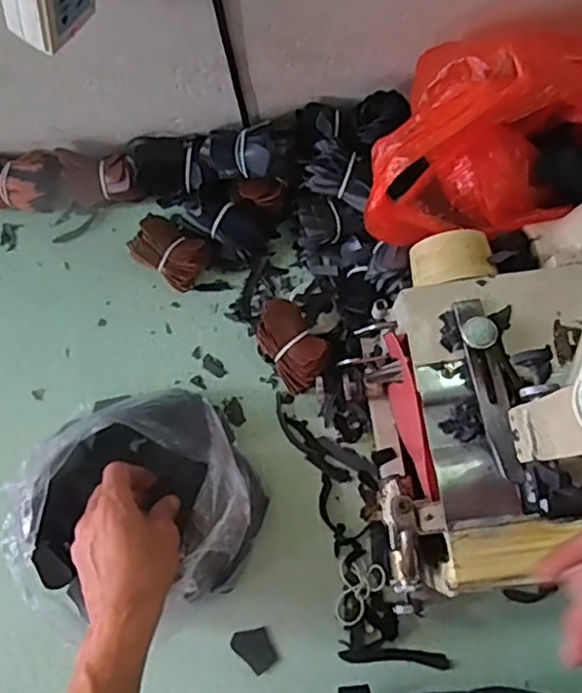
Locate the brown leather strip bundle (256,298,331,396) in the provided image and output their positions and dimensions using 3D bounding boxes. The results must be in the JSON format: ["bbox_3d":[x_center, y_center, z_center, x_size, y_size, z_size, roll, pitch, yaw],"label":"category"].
[{"bbox_3d":[0.000,-0.002,0.585,0.047,0.047,0.081,-34,79,-6],"label":"brown leather strip bundle"}]

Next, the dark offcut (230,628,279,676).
[{"bbox_3d":[-0.031,0.258,0.543,0.031,0.004,0.035,-27,78,-5],"label":"dark offcut"}]

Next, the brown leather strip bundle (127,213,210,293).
[{"bbox_3d":[-0.117,-0.092,0.616,0.077,0.034,0.054,40,81,9],"label":"brown leather strip bundle"}]

